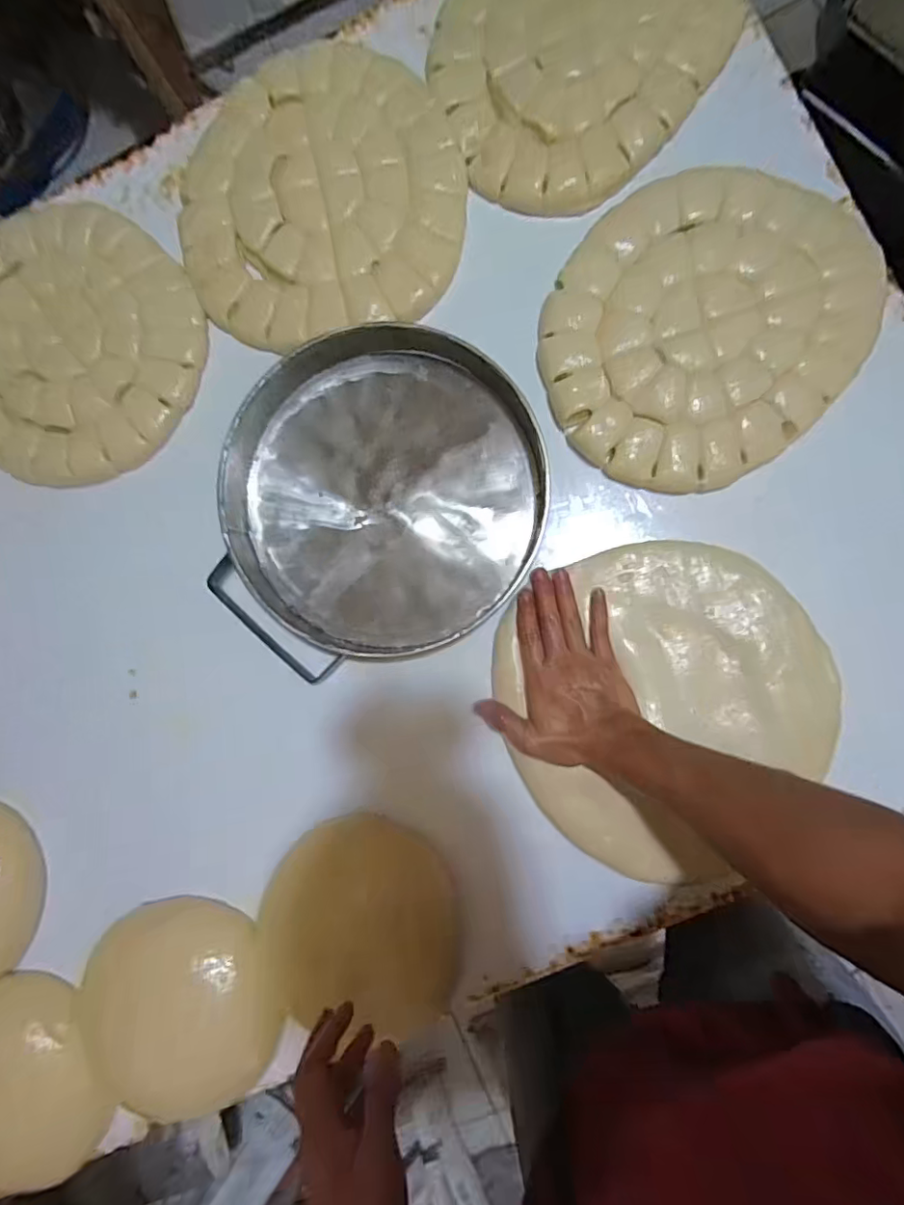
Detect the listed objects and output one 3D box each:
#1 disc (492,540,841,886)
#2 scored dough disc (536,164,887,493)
[{"bbox_3d":[0.204,0.096,0.539,0.298,0.027,0.297,0,91,5],"label":"disc"},{"bbox_3d":[0.245,-0.273,0.546,0.318,0.015,0.277,-43,87,4],"label":"scored dough disc"}]

